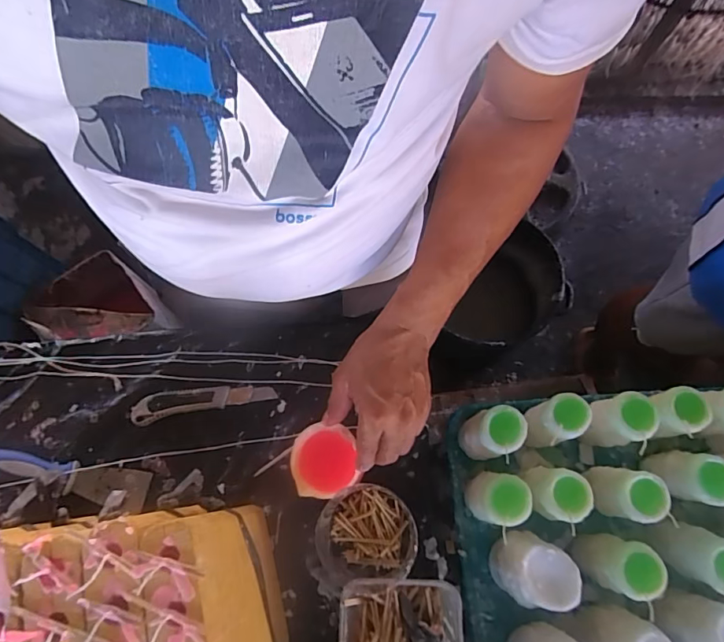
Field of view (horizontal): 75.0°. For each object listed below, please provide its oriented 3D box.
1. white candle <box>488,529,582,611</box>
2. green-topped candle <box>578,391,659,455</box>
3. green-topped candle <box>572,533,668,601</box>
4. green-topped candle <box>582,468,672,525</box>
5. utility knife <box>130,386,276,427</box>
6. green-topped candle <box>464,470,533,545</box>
[{"bbox_3d":[0.188,0.279,0.530,0.072,0.107,0.066,0,71,0],"label":"white candle"},{"bbox_3d":[0.304,0.119,0.580,0.063,0.109,0.055,40,76,13],"label":"green-topped candle"},{"bbox_3d":[0.278,0.265,0.515,0.046,0.105,0.052,18,73,6],"label":"green-topped candle"},{"bbox_3d":[0.295,0.196,0.539,0.046,0.106,0.055,8,72,3],"label":"green-topped candle"},{"bbox_3d":[-0.202,0.098,0.602,0.179,0.013,0.036,-11,72,-3],"label":"utility knife"},{"bbox_3d":[0.153,0.207,0.550,0.058,0.108,0.060,-5,71,-1],"label":"green-topped candle"}]

